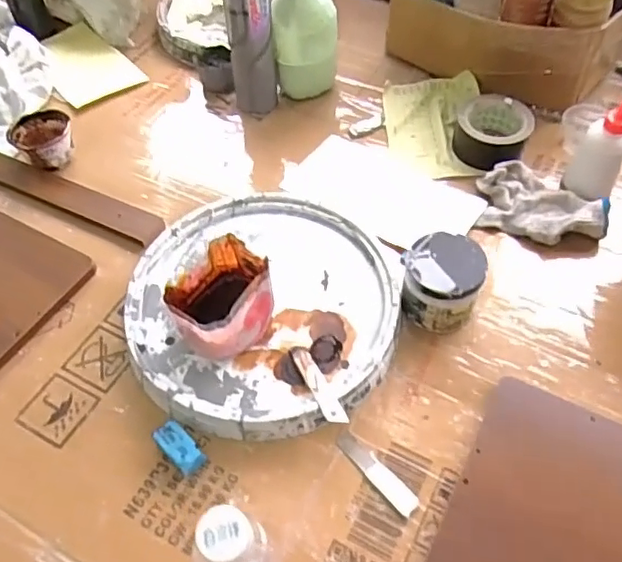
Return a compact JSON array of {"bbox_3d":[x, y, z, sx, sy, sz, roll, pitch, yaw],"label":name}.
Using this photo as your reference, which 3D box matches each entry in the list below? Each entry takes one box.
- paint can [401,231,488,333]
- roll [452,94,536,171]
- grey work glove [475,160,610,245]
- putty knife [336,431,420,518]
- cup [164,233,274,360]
[{"bbox_3d":[0.142,0.002,0.629,0.088,0.076,0.083,5,55,5],"label":"paint can"},{"bbox_3d":[0.239,-0.194,0.776,0.097,0.050,0.110,22,58,16],"label":"roll"},{"bbox_3d":[0.286,-0.093,0.723,0.154,0.036,0.091,22,59,15],"label":"grey work glove"},{"bbox_3d":[0.062,0.179,0.545,0.022,0.005,0.093,-36,63,-21],"label":"putty knife"},{"bbox_3d":[-0.089,0.023,0.595,0.083,0.085,0.102,27,59,19],"label":"cup"}]

